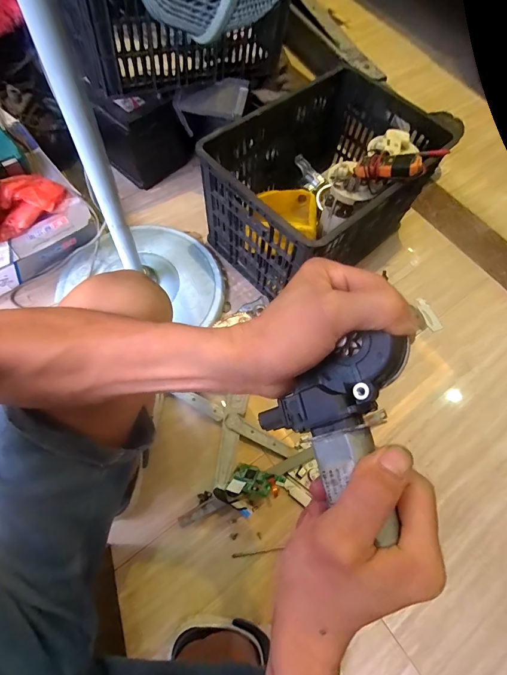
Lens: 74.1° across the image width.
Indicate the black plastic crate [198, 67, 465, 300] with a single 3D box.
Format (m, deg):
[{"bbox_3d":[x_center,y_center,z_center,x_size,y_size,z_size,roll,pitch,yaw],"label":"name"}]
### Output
[{"bbox_3d":[0.170,-0.366,0.841,0.502,0.292,0.356,-41,76,-19],"label":"black plastic crate"}]

